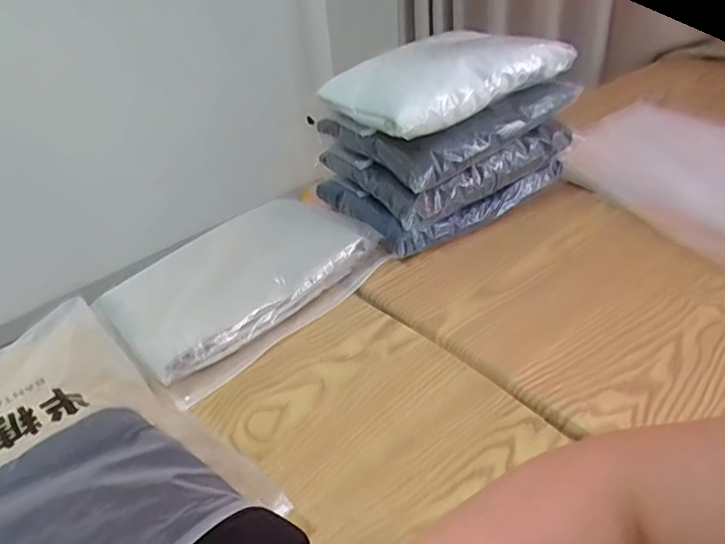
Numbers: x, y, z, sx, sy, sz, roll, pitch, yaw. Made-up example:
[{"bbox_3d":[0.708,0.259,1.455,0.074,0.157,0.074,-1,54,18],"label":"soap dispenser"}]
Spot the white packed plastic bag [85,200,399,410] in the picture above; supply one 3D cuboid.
[{"bbox_3d":[-0.132,-0.004,0.673,0.312,0.087,0.183,-31,43,-31],"label":"white packed plastic bag"}]

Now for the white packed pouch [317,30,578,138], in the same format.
[{"bbox_3d":[0.109,-0.262,0.731,0.273,0.068,0.184,-23,37,-23],"label":"white packed pouch"}]

